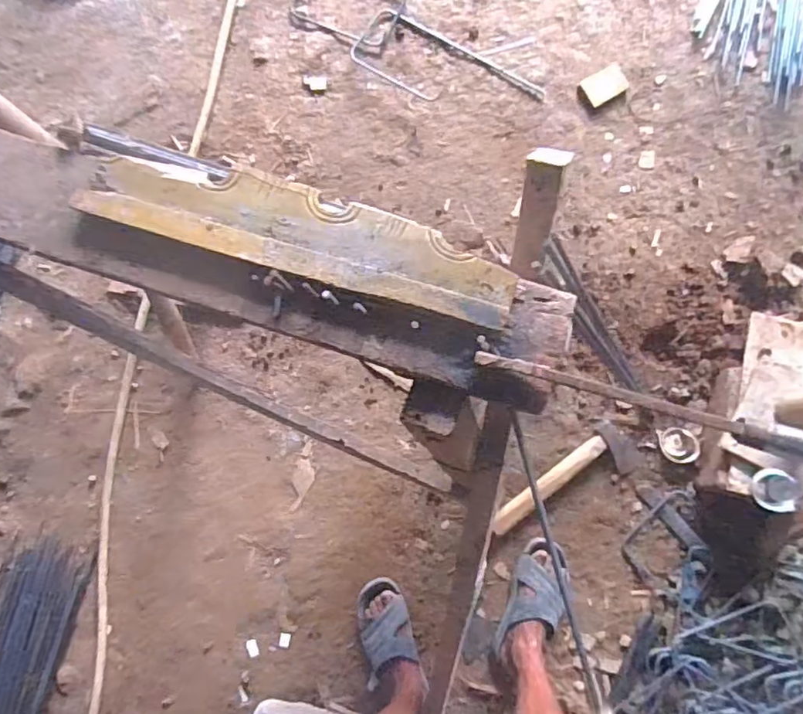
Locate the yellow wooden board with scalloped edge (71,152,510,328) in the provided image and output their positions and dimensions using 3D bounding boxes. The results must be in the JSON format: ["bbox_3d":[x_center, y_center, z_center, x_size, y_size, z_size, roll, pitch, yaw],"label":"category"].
[{"bbox_3d":[-0.108,-0.129,0.568,0.447,0.025,0.086,17,83,7],"label":"yellow wooden board with scalloped edge"}]

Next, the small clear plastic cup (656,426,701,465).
[{"bbox_3d":[0.597,0.190,1.234,0.073,0.039,0.076,-1,82,4],"label":"small clear plastic cup"}]

